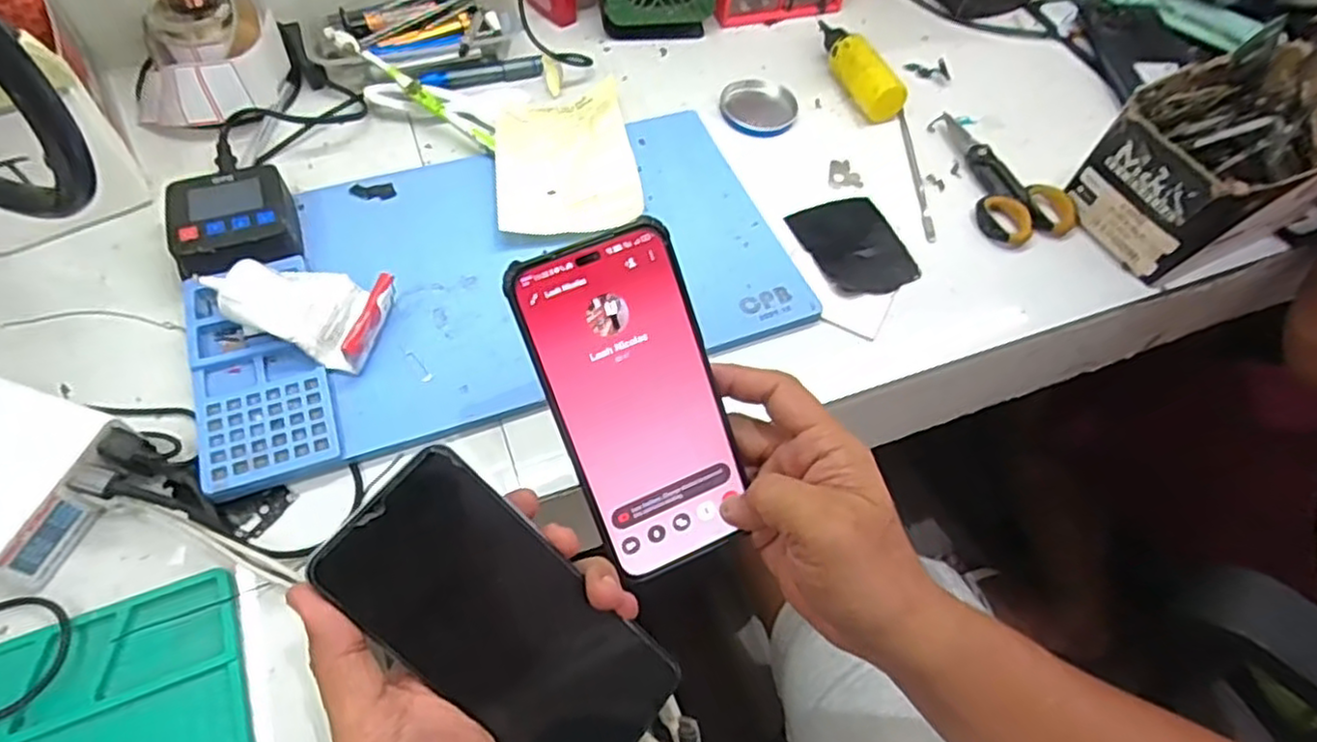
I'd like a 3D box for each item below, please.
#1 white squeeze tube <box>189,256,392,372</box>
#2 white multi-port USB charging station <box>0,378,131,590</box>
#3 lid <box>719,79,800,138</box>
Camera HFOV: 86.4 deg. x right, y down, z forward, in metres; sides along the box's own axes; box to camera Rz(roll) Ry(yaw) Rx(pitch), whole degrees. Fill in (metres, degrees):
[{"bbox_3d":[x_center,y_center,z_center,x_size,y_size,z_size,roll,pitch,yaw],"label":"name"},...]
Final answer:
[{"bbox_3d":[-0.215,-0.039,0.420,0.099,0.037,0.059,9,58,1],"label":"white squeeze tube"},{"bbox_3d":[-0.338,0.056,0.366,0.091,0.044,0.086,17,58,6],"label":"white multi-port USB charging station"},{"bbox_3d":[0.084,-0.219,0.582,0.065,0.013,0.065,2,58,-3],"label":"lid"}]

